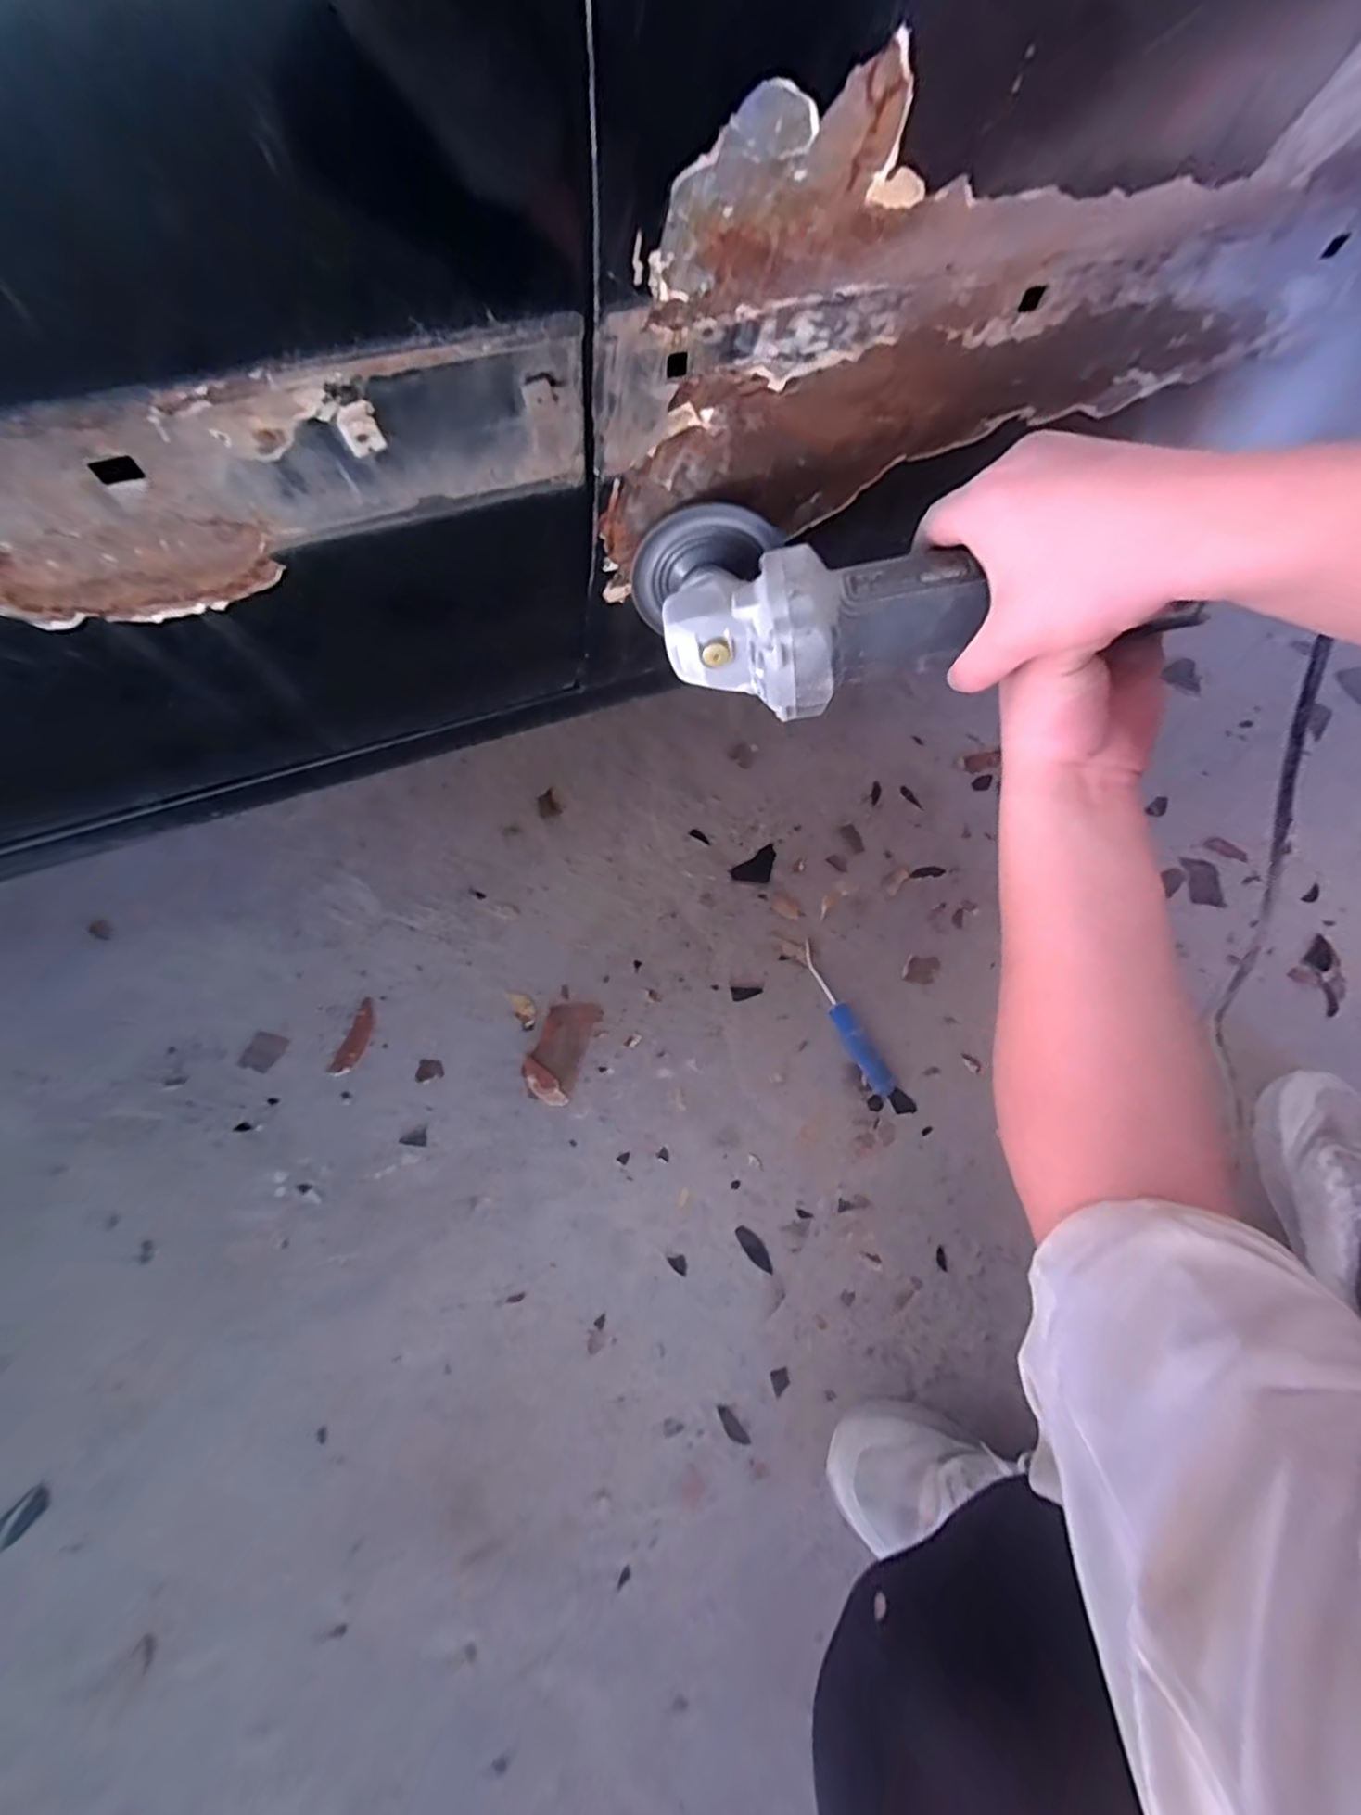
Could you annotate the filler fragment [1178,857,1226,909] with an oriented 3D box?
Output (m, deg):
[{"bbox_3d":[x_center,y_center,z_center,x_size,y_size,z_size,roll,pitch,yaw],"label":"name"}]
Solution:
[{"bbox_3d":[0.627,-0.030,0.755,0.041,0.004,0.062,6,67,3],"label":"filler fragment"}]

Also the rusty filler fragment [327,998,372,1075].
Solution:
[{"bbox_3d":[-0.353,0.142,0.687,0.025,0.005,0.085,14,68,6],"label":"rusty filler fragment"}]

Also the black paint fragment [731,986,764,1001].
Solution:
[{"bbox_3d":[0.075,0.097,0.707,0.036,0.005,0.016,1,67,1],"label":"black paint fragment"}]

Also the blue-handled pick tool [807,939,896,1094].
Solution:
[{"bbox_3d":[0.175,0.117,0.682,0.028,0.022,0.177,-26,69,-10],"label":"blue-handled pick tool"}]

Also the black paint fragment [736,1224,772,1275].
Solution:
[{"bbox_3d":[0.072,0.331,0.609,0.017,0.005,0.048,-38,72,-14],"label":"black paint fragment"}]

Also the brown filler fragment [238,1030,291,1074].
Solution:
[{"bbox_3d":[-0.453,0.156,0.684,0.041,0.005,0.040,15,68,7],"label":"brown filler fragment"}]

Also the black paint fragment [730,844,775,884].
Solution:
[{"bbox_3d":[0.095,-0.047,0.763,0.063,0.005,0.037,-34,71,-13],"label":"black paint fragment"}]

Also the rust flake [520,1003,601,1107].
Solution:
[{"bbox_3d":[-0.130,0.152,0.679,0.058,0.005,0.109,17,68,7],"label":"rust flake"}]

